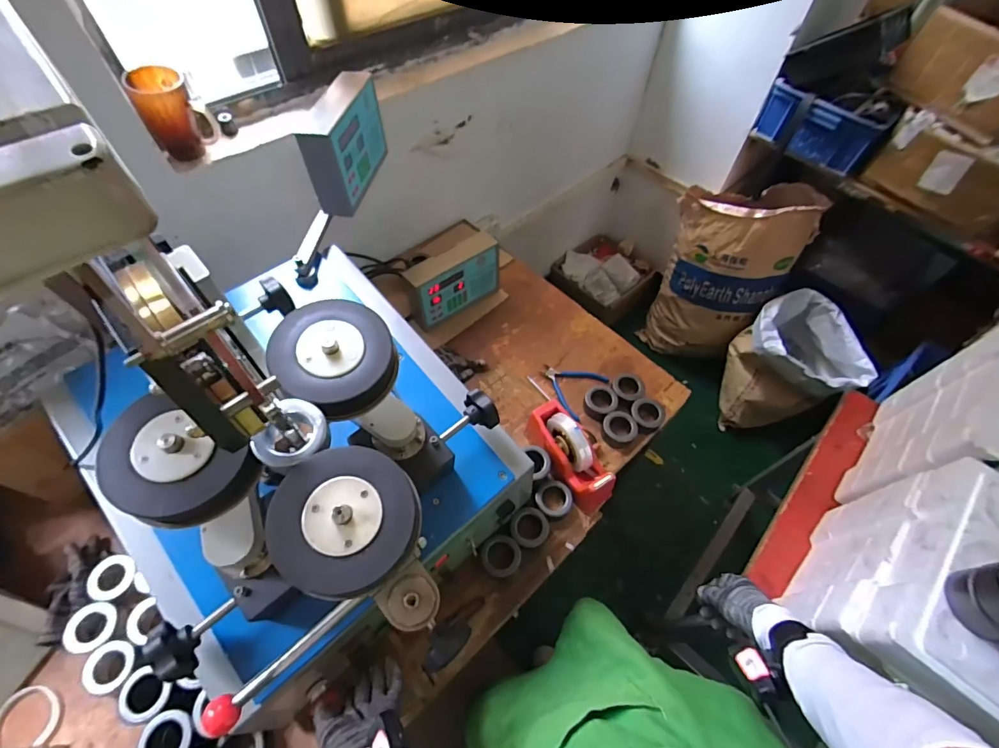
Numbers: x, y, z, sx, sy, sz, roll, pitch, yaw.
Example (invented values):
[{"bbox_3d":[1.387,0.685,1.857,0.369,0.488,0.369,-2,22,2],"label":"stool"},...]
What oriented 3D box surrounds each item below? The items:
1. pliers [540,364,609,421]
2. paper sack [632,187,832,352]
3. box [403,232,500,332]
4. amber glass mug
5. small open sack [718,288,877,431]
[{"bbox_3d":[0.149,0.022,0.984,0.132,0.025,0.121,35,62,18],"label":"pliers"},{"bbox_3d":[0.775,-0.351,1.615,0.394,0.655,0.275,31,61,16],"label":"paper sack"},{"bbox_3d":[-0.107,-0.217,1.054,0.228,0.151,0.076,-31,64,-21],"label":"box"},{"bbox_3d":[-0.529,-0.425,0.738,0.091,0.119,0.069,-26,62,-18],"label":"amber glass mug"},{"bbox_3d":[1.000,-0.029,1.585,0.306,0.388,0.339,-1,57,-4],"label":"small open sack"}]

